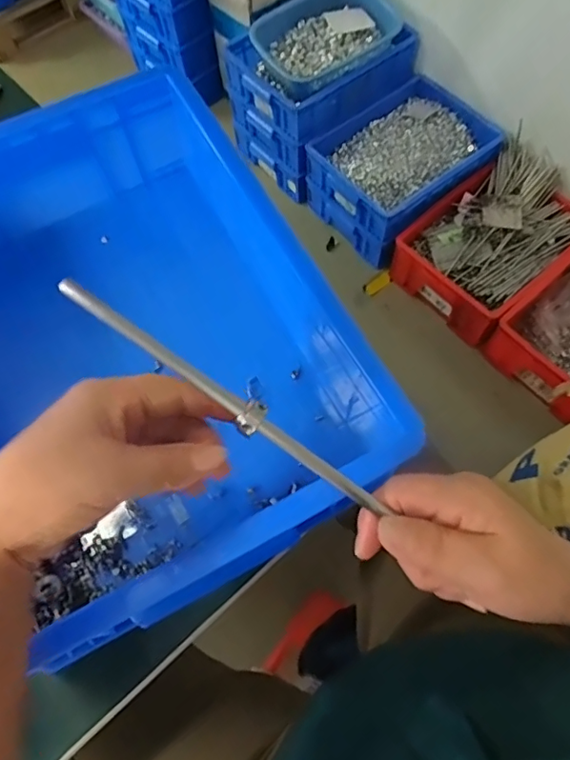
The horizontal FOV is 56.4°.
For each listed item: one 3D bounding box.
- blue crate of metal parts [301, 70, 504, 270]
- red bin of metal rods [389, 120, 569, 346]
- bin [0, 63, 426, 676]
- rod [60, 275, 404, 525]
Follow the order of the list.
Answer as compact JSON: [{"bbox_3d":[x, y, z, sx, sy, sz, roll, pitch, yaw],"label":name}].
[{"bbox_3d":[0.318,-0.581,1.439,0.466,0.166,0.334,-40,71,-15],"label":"blue crate of metal parts"},{"bbox_3d":[0.544,-0.365,1.357,0.512,0.151,0.340,-42,71,-16],"label":"red bin of metal rods"},{"bbox_3d":[-0.135,-0.038,0.419,0.303,0.113,0.399,-26,67,-10],"label":"bin"},{"bbox_3d":[-0.030,0.011,0.278,0.201,0.005,0.008,36,70,-5],"label":"rod"}]

